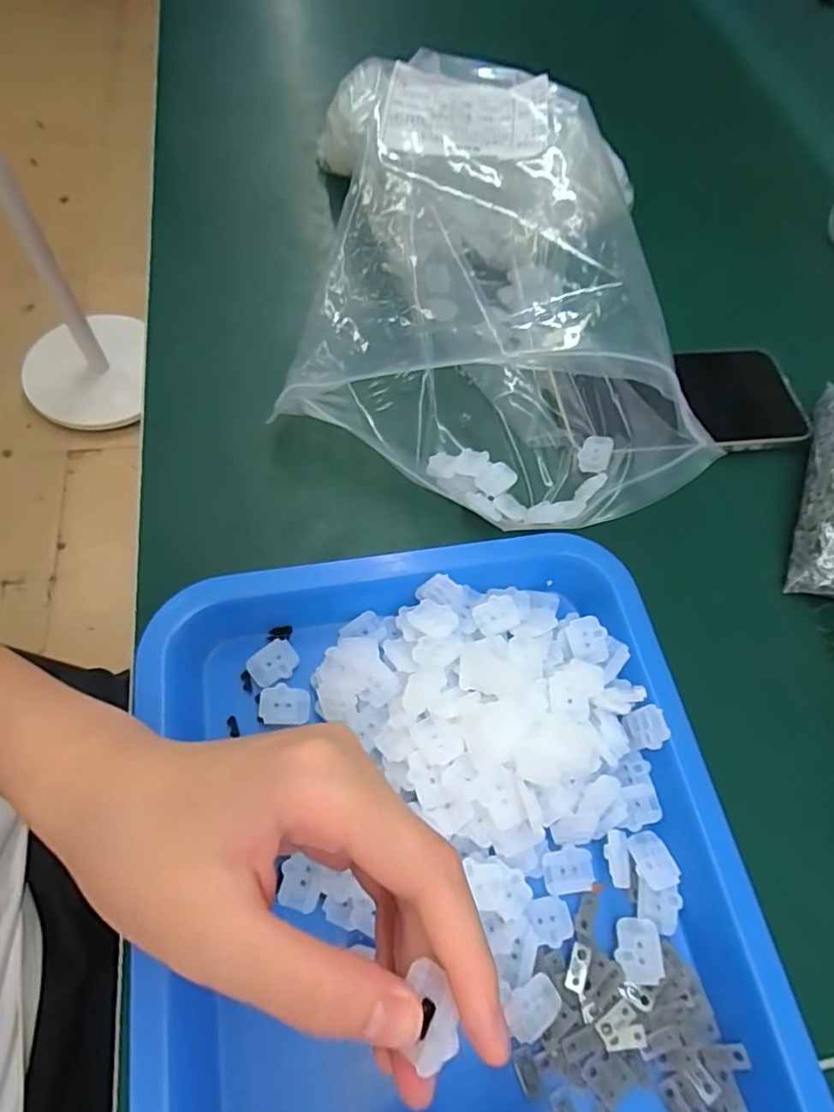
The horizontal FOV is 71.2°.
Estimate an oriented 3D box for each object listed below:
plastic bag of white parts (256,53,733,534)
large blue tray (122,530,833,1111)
[{"bbox_3d":[0.048,-0.169,0.336,0.245,0.073,0.295,9,63,-2],"label":"plastic bag of white parts"},{"bbox_3d":[0.015,0.130,0.229,0.245,0.052,0.269,-8,65,-10],"label":"large blue tray"}]

